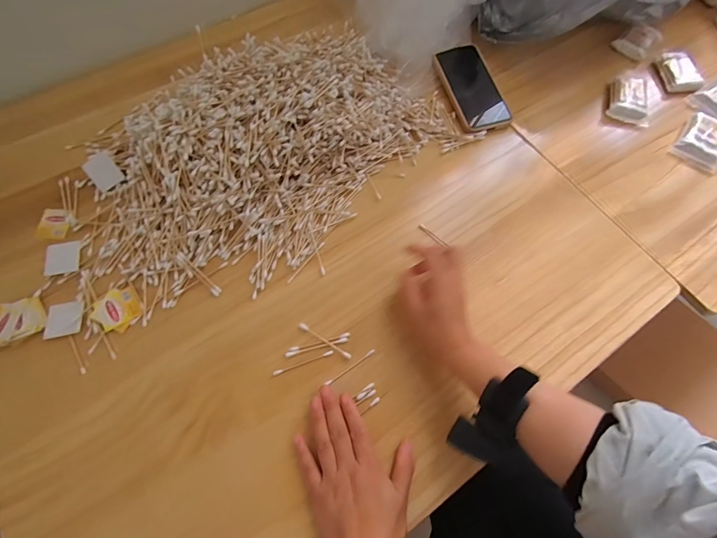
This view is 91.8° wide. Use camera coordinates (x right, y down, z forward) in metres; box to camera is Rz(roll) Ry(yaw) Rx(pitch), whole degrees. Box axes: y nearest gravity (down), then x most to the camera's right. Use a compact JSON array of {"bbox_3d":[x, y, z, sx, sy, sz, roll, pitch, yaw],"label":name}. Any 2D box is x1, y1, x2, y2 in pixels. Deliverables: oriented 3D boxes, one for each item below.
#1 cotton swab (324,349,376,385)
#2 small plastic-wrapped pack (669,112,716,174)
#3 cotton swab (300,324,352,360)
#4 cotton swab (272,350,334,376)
[{"bbox_3d":[-0.008,0.112,0.398,0.066,0.006,0.005,-32,74,-18],"label":"cotton swab"},{"bbox_3d":[0.529,-0.196,0.530,0.064,0.018,0.095,36,72,11],"label":"small plastic-wrapped pack"},{"bbox_3d":[-0.039,0.083,0.404,0.071,0.004,0.007,31,71,9],"label":"cotton swab"},{"bbox_3d":[-0.062,0.107,0.397,0.071,0.004,0.005,-19,71,-10],"label":"cotton swab"}]

